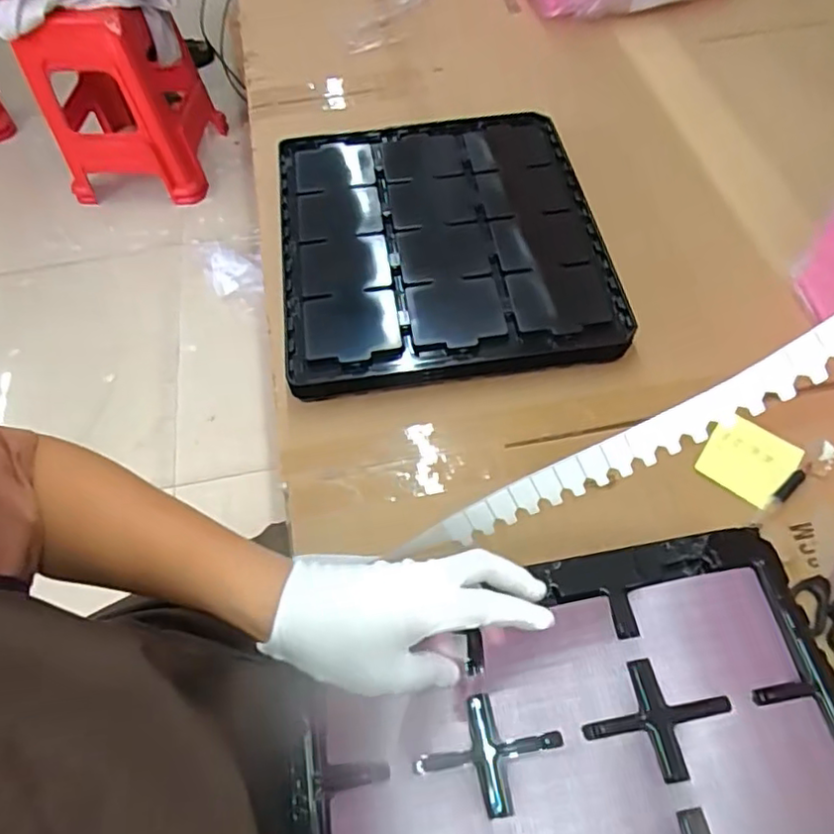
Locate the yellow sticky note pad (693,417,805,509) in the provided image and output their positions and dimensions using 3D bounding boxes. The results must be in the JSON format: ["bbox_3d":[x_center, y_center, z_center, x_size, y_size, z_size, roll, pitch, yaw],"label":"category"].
[{"bbox_3d":[0.304,0.040,0.573,0.073,0.010,0.074,35,65,20],"label":"yellow sticky note pad"}]

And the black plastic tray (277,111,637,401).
[{"bbox_3d":[0.026,-0.199,0.710,0.343,0.045,0.368,-7,59,-4],"label":"black plastic tray"}]

